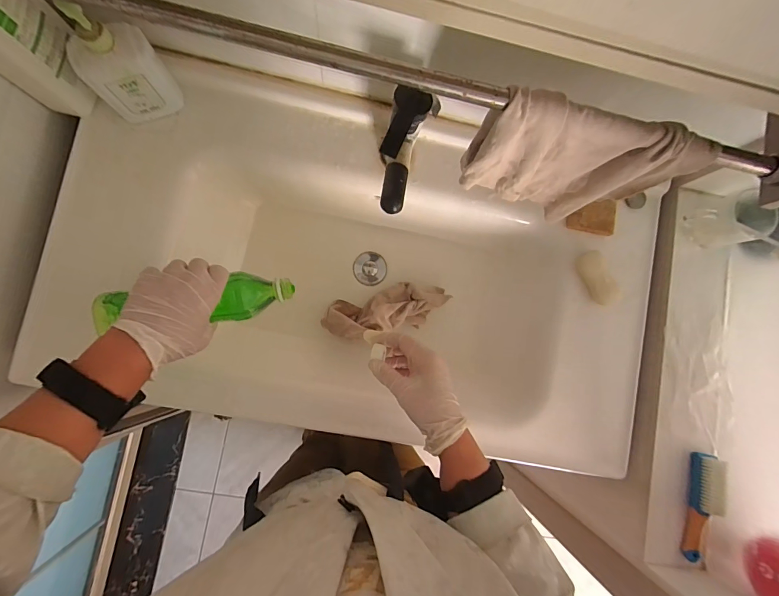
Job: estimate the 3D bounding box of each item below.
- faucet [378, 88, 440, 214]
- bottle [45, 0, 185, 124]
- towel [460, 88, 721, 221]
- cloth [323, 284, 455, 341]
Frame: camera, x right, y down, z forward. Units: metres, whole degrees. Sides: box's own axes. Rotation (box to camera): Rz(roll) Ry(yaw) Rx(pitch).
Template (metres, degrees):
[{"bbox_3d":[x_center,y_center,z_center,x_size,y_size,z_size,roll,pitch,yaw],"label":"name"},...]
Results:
[{"bbox_3d":[0.015,-0.165,0.436,0.049,0.076,0.128,14,84,-5],"label":"faucet"},{"bbox_3d":[-0.329,-0.285,0.469,0.095,0.162,0.049,-33,90,-8],"label":"bottle"},{"bbox_3d":[0.194,-0.145,0.420,0.220,0.170,0.051,9,85,-6],"label":"towel"},{"bbox_3d":[-0.003,0.021,0.659,0.221,0.072,0.079,-16,88,-7],"label":"cloth"}]

